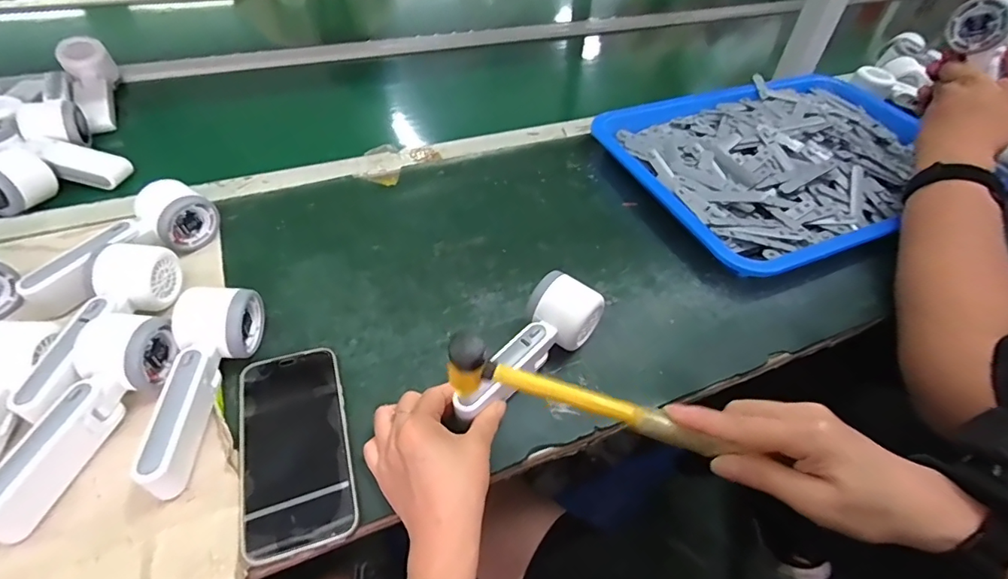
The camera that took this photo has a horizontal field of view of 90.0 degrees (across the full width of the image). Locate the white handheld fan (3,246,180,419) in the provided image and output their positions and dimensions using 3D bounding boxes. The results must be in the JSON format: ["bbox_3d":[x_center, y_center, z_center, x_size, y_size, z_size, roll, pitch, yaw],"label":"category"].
[{"bbox_3d":[-0.334,0.029,0.420,0.057,0.050,0.170,4,46,-1],"label":"white handheld fan"}]

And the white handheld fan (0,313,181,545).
[{"bbox_3d":[-0.309,0.092,0.371,0.058,0.045,0.164,7,46,1],"label":"white handheld fan"}]

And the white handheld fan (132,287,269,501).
[{"bbox_3d":[-0.242,0.071,0.391,0.052,0.050,0.165,3,46,-3],"label":"white handheld fan"}]

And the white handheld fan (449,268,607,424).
[{"bbox_3d":[0.019,0.052,0.429,0.057,0.041,0.160,33,55,24],"label":"white handheld fan"}]

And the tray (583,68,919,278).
[{"bbox_3d":[0.377,-0.180,0.676,0.469,0.062,0.340,-17,50,-21],"label":"tray"}]

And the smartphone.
[{"bbox_3d":[-0.162,0.114,0.389,0.079,0.012,0.169,-12,49,-16],"label":"smartphone"}]

